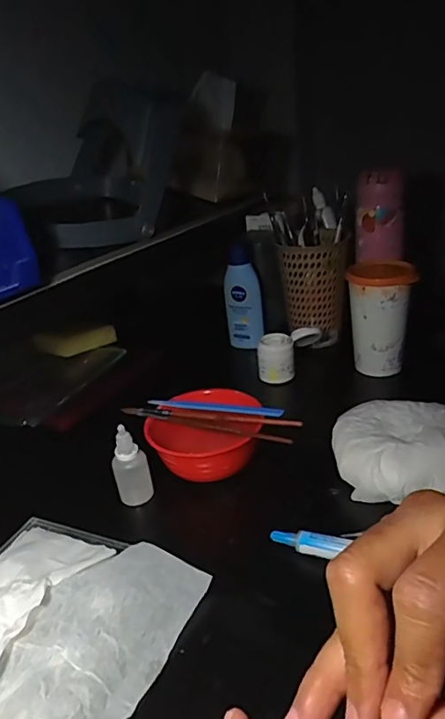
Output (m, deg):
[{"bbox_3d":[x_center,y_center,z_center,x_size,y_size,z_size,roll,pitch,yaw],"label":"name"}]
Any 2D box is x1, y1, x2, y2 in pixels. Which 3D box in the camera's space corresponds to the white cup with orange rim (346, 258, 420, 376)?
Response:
[{"bbox_3d":[0.182,-0.047,0.607,0.070,0.121,0.067,-3,26,5],"label":"white cup with orange rim"}]

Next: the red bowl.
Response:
[{"bbox_3d":[-0.017,0.073,0.491,0.107,0.050,0.092,-5,26,1],"label":"red bowl"}]

